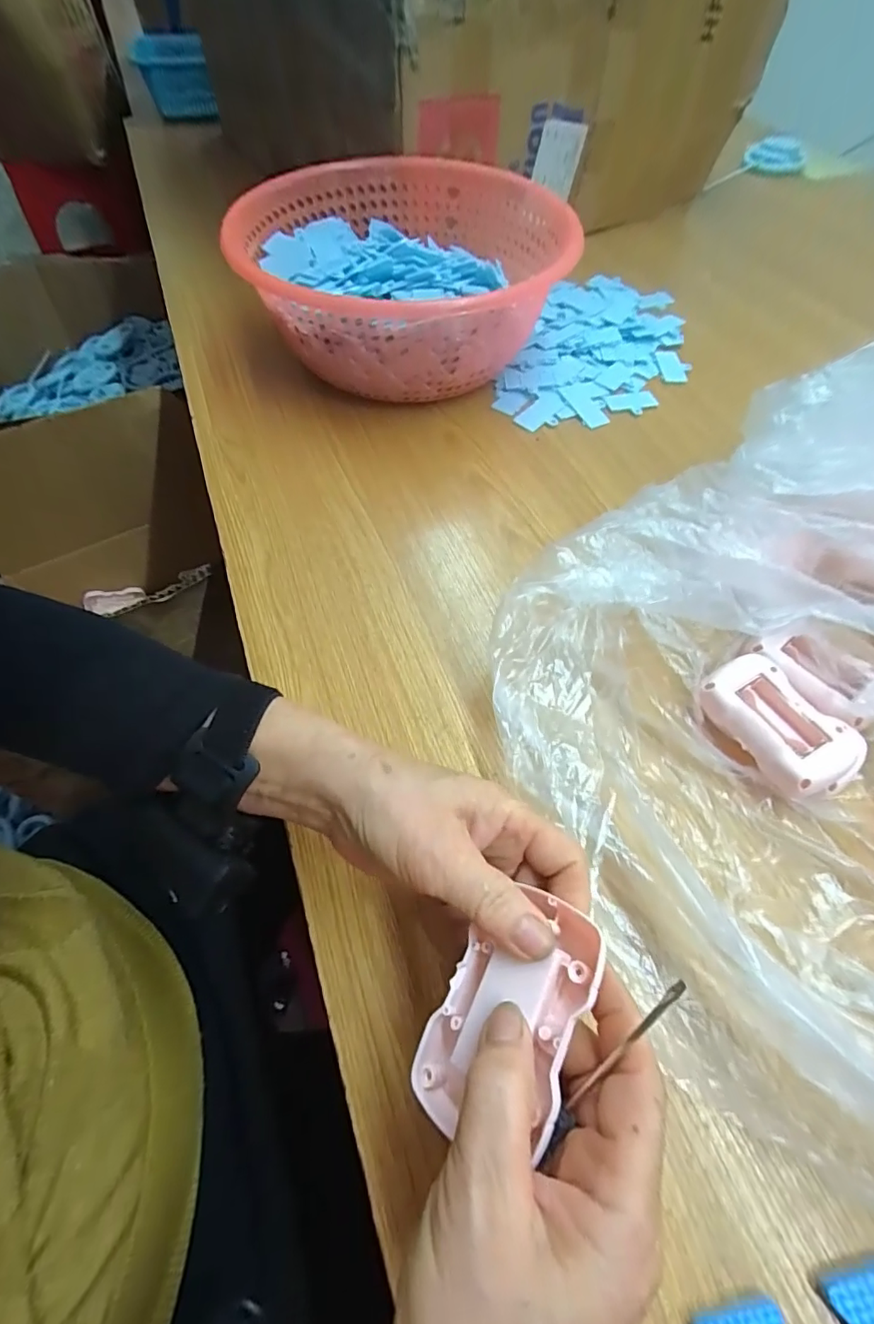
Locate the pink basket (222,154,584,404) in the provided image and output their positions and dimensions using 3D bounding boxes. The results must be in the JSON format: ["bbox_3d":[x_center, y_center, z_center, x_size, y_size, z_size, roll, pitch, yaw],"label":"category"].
[{"bbox_3d":[-0.033,-0.384,0.519,0.304,0.119,0.336,2,59,0],"label":"pink basket"}]

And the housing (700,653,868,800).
[{"bbox_3d":[0.209,0.042,0.316,0.054,0.034,0.088,-25,63,-15],"label":"housing"}]

